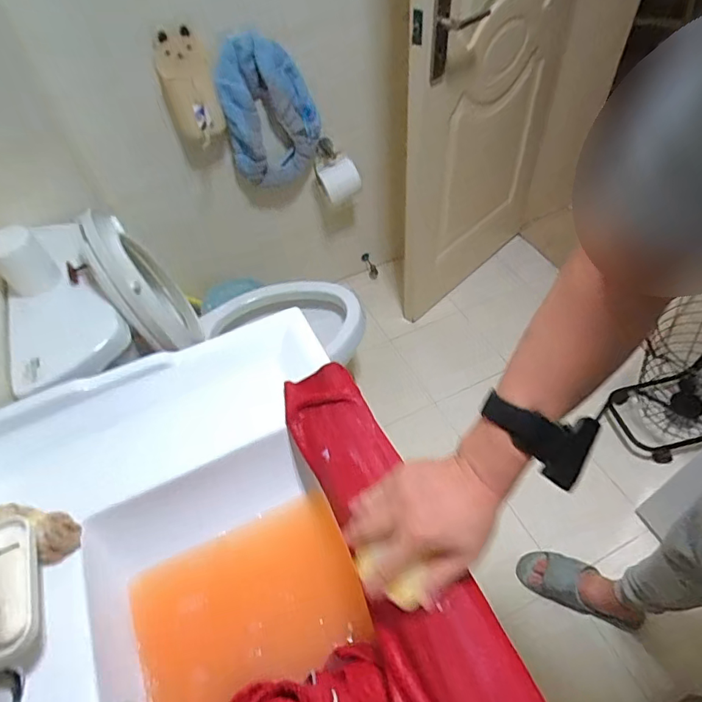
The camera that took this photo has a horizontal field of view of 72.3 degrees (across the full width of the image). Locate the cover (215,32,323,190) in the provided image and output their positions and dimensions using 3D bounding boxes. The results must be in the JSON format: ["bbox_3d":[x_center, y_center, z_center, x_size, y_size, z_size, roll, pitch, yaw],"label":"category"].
[{"bbox_3d":[-0.222,-0.655,1.352,0.263,0.421,0.099,-16,55,-4],"label":"cover"}]

